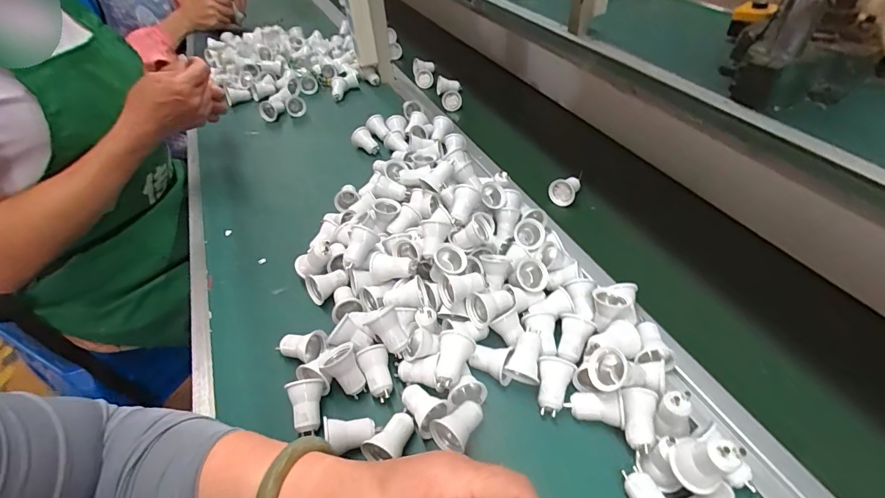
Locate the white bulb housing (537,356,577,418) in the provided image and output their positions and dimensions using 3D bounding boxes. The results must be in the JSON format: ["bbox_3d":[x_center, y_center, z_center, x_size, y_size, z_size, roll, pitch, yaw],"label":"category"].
[{"bbox_3d":[0.095,0.120,0.361,0.029,0.031,0.043,11,46,16],"label":"white bulb housing"}]

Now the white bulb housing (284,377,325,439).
[{"bbox_3d":[-0.112,0.136,0.355,0.028,0.034,0.039,-18,46,-13],"label":"white bulb housing"}]

